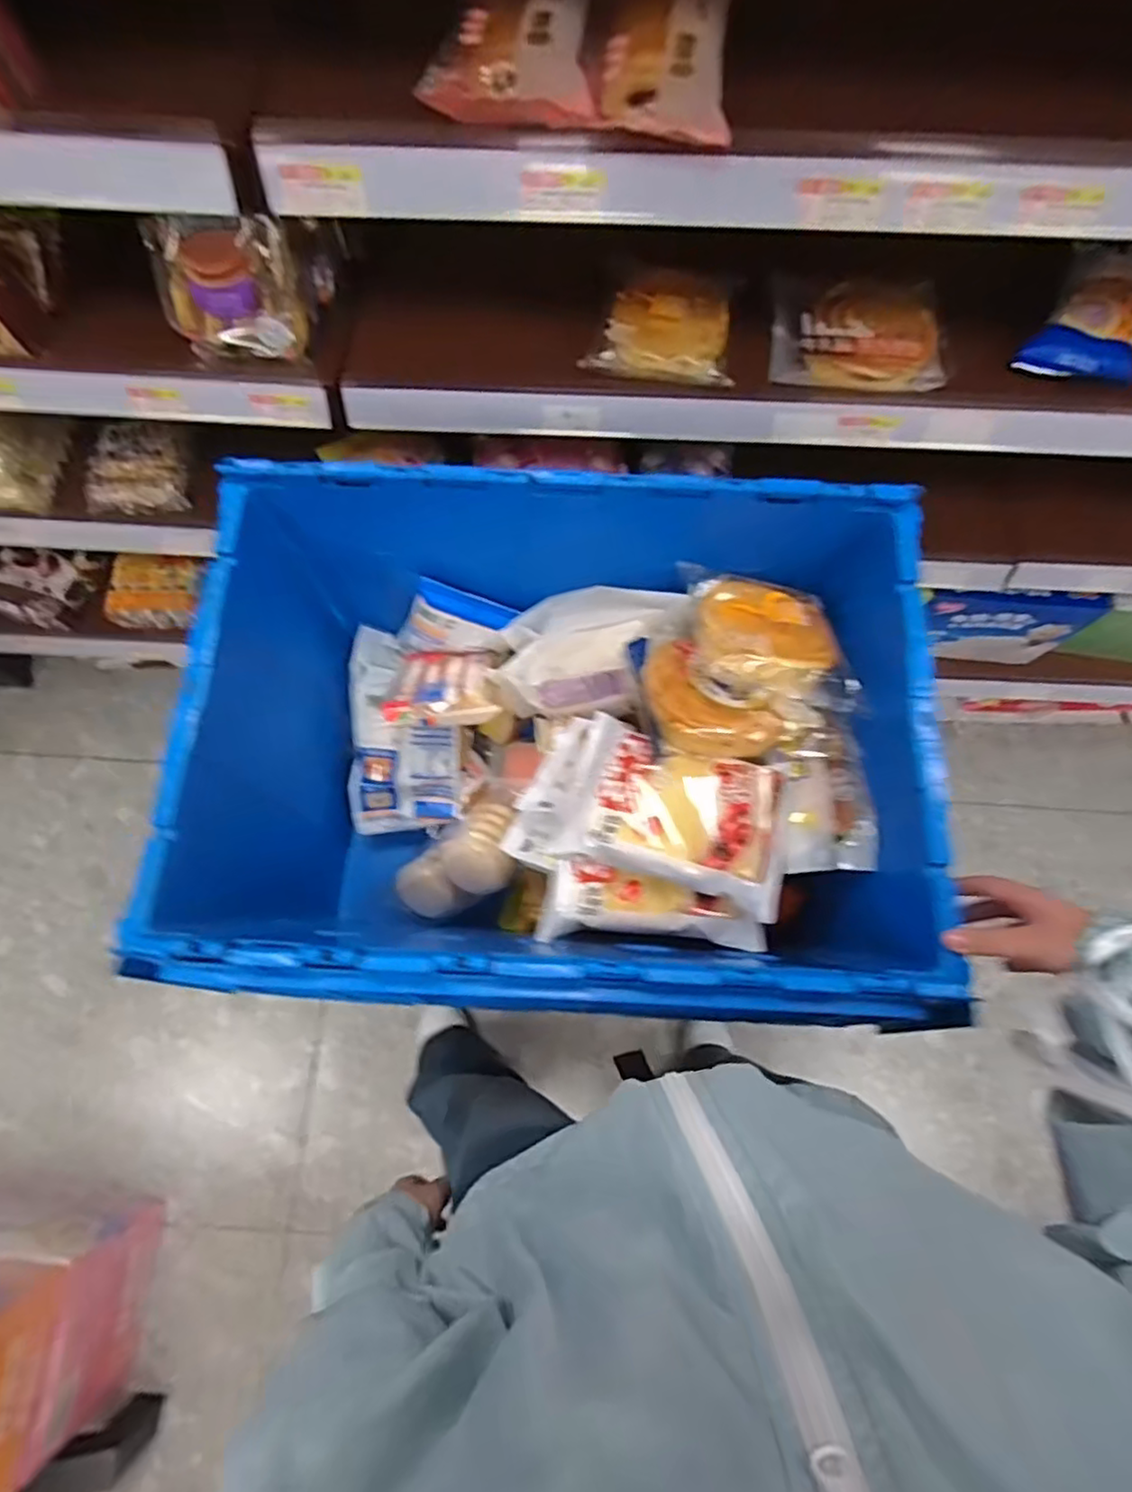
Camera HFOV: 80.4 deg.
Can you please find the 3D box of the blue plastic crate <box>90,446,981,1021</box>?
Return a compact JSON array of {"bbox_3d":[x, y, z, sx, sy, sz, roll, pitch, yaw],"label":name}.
[{"bbox_3d":[-0.008,0.020,0.666,0.583,0.351,0.411,2,72,1],"label":"blue plastic crate"}]

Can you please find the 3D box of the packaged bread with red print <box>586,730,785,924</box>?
[{"bbox_3d":[0.105,0.057,0.545,0.159,0.034,0.114,23,74,7],"label":"packaged bread with red print"}]

